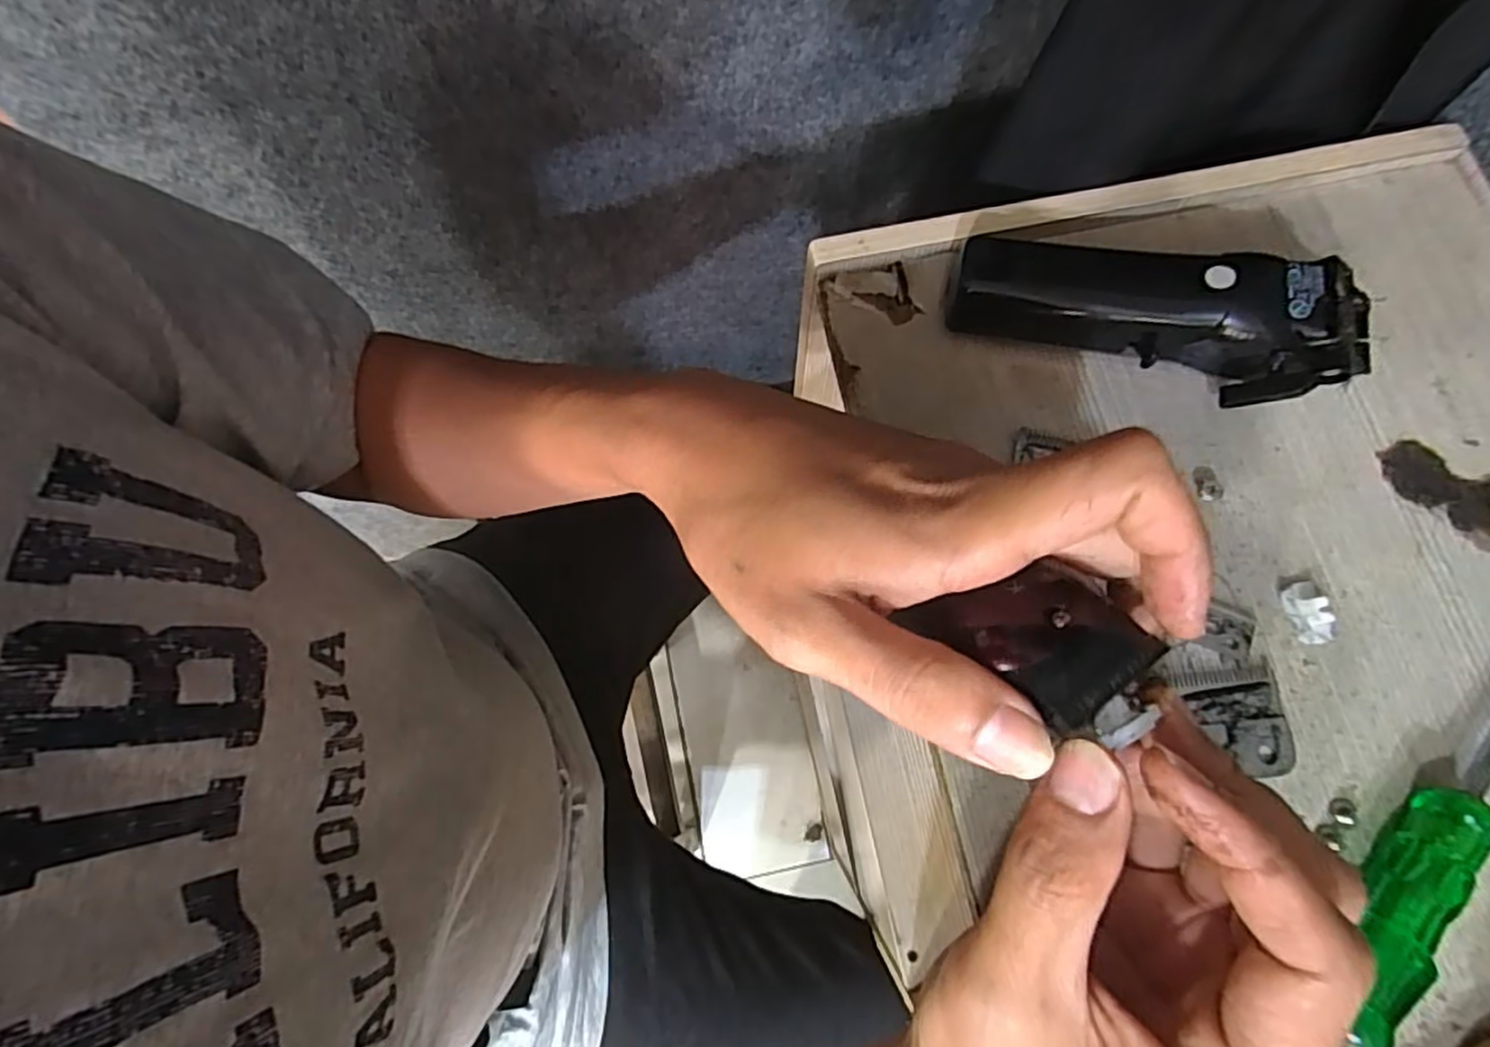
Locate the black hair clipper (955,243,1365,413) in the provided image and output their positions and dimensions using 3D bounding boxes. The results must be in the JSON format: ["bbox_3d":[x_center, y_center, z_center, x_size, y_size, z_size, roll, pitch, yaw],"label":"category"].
[{"bbox_3d":[0.160,-0.079,0.283,0.151,0.041,0.048,8,75,2],"label":"black hair clipper"}]

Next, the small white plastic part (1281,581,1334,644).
[{"bbox_3d":[0.212,0.033,0.270,0.013,0.009,0.023,5,75,2],"label":"small white plastic part"}]

